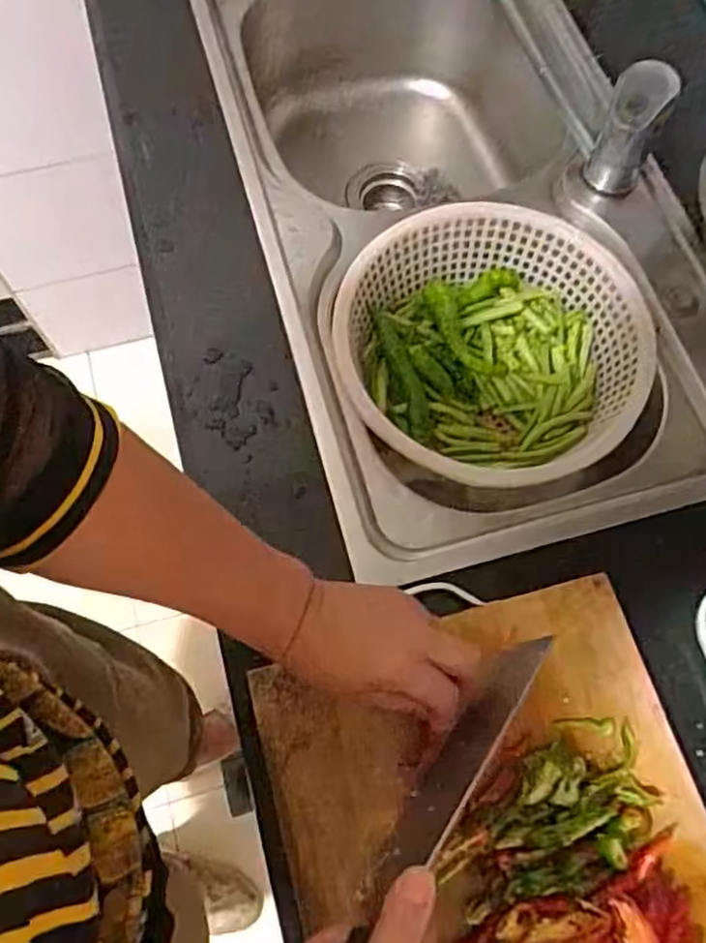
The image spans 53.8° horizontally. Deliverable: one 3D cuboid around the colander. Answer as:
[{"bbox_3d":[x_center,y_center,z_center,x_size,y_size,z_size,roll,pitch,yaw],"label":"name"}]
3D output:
[{"bbox_3d":[0.120,-0.104,0.625,0.258,0.090,0.258,0,68,-1],"label":"colander"}]

